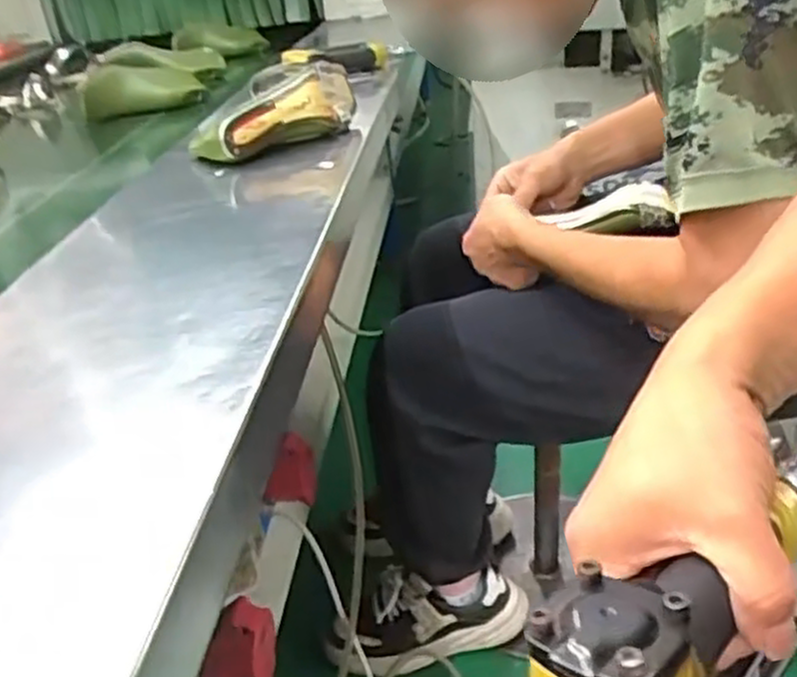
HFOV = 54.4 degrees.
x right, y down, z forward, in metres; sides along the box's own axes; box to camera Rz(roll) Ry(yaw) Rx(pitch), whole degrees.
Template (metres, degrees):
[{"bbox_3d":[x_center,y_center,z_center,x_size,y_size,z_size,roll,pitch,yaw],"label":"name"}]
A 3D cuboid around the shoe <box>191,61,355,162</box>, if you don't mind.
[{"bbox_3d":[-0.141,-0.278,0.932,0.083,0.083,0.201,21,37,37],"label":"shoe"}]

